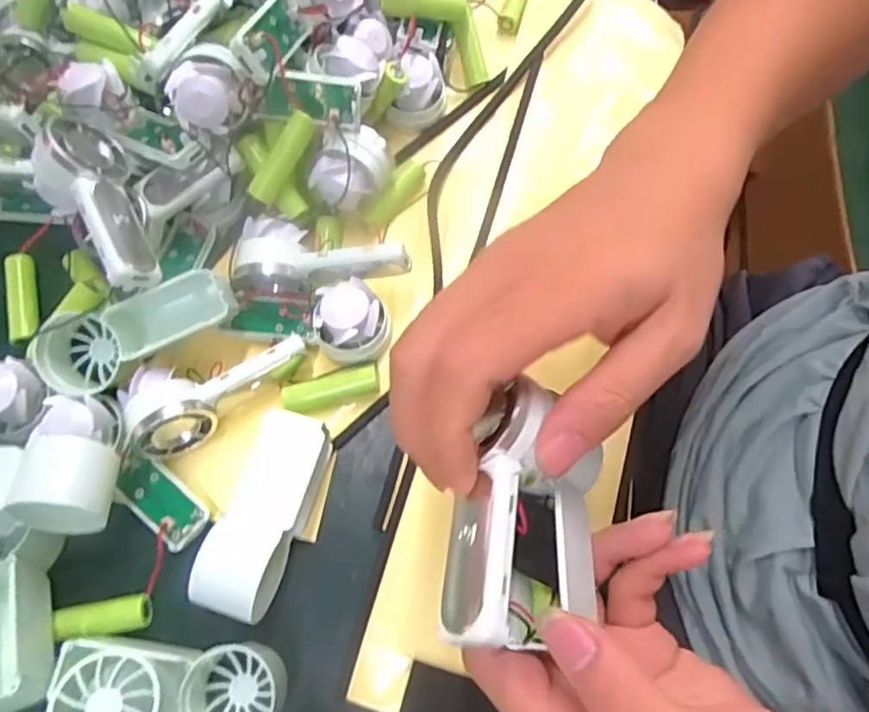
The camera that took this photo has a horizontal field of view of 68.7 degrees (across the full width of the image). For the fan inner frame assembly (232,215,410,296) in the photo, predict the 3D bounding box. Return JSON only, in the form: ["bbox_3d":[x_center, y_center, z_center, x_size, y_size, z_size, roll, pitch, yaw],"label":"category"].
[{"bbox_3d":[-0.059,-0.052,0.335,0.090,0.038,0.034,3,71,1],"label":"fan inner frame assembly"}]

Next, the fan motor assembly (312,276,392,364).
[{"bbox_3d":[-0.042,-0.019,0.331,0.037,0.027,0.036,2,71,1],"label":"fan motor assembly"}]

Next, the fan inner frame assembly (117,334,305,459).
[{"bbox_3d":[-0.108,0.018,0.318,0.091,0.030,0.038,-19,72,-7],"label":"fan inner frame assembly"}]

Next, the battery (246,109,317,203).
[{"bbox_3d":[-0.078,-0.102,0.327,0.011,0.011,0.050,37,102,12],"label":"battery"}]

